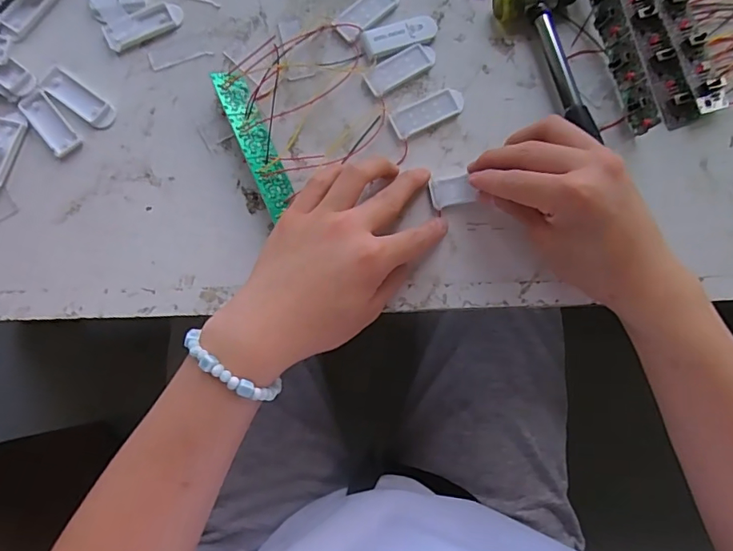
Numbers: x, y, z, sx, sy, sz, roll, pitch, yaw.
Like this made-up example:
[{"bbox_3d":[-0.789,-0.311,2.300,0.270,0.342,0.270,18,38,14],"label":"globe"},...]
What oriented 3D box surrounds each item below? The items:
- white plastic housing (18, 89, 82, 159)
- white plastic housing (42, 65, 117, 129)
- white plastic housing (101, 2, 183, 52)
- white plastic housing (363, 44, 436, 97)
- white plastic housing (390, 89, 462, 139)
[{"bbox_3d":[-0.227,-0.109,0.364,0.021,0.004,0.052,-38,86,-7],"label":"white plastic housing"},{"bbox_3d":[-0.209,-0.129,0.369,0.057,0.004,0.021,36,82,2],"label":"white plastic housing"},{"bbox_3d":[-0.167,-0.188,0.381,0.058,0.006,0.022,-29,85,-6],"label":"white plastic housing"},{"bbox_3d":[0.026,-0.155,0.380,0.056,0.004,0.021,-30,85,-6],"label":"white plastic housing"},{"bbox_3d":[0.045,-0.121,0.376,0.056,0.006,0.023,-26,85,-6],"label":"white plastic housing"}]

